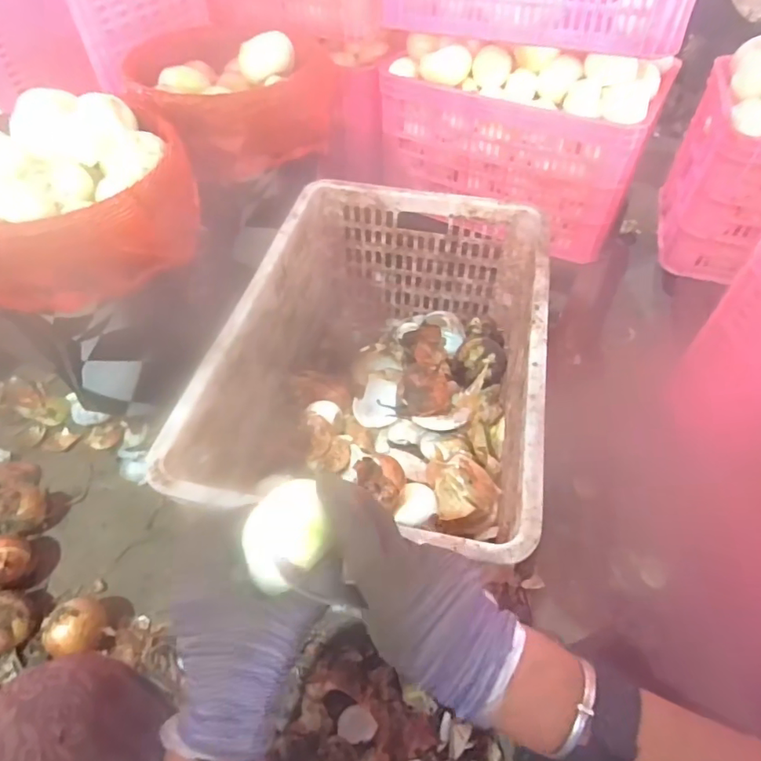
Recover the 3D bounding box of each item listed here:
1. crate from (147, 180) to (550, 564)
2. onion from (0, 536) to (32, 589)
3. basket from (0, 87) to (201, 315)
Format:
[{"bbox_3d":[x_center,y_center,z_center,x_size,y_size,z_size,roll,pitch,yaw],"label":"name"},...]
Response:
[{"bbox_3d":[0.008,-0.004,0.686,0.349,0.247,0.516,11,51,7],"label":"crate"},{"bbox_3d":[-0.552,0.273,0.766,0.058,0.062,0.073,22,53,15],"label":"onion"},{"bbox_3d":[-0.387,-0.229,0.668,0.253,0.152,0.278,9,51,5],"label":"basket"}]

